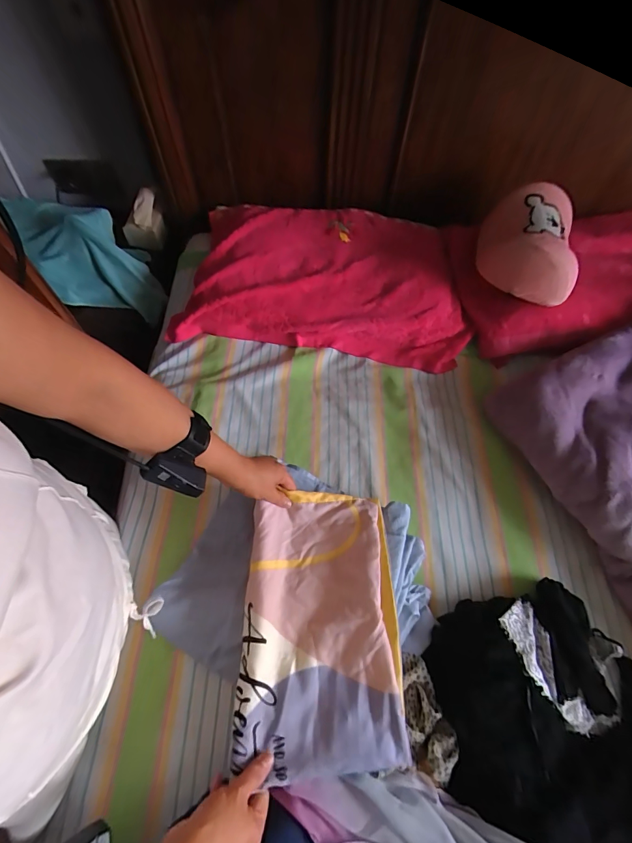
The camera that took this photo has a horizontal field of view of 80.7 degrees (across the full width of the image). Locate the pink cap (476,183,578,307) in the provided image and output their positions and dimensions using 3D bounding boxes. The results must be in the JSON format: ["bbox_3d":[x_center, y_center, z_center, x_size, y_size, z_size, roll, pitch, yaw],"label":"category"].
[{"bbox_3d":[0.447,-0.389,0.794,0.180,0.103,0.250,13,63,5],"label":"pink cap"}]

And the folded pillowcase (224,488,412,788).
[{"bbox_3d":[0.003,0.272,0.530,0.215,0.035,0.343,0,63,-2],"label":"folded pillowcase"}]

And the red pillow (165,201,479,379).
[{"bbox_3d":[0.028,-0.344,0.886,0.646,0.126,0.403,7,63,2],"label":"red pillow"}]

